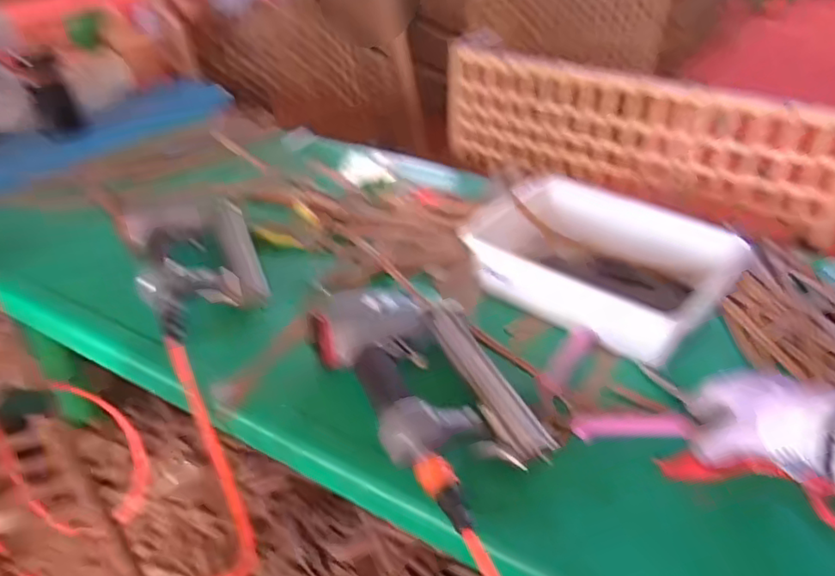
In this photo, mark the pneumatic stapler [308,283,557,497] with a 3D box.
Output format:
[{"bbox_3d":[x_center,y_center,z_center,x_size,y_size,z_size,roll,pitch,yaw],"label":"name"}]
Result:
[{"bbox_3d":[0.012,0.083,0.579,0.156,0.062,0.234,-21,42,-24],"label":"pneumatic stapler"}]

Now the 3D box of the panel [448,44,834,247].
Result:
[{"bbox_3d":[0.309,-0.240,0.946,0.622,0.194,0.032,25,45,30],"label":"panel"}]

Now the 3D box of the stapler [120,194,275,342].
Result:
[{"bbox_3d":[-0.267,-0.034,0.738,0.146,0.055,0.258,-16,40,-19],"label":"stapler"}]

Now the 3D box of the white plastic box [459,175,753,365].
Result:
[{"bbox_3d":[0.204,-0.036,0.722,0.277,0.066,0.195,27,45,31],"label":"white plastic box"}]

